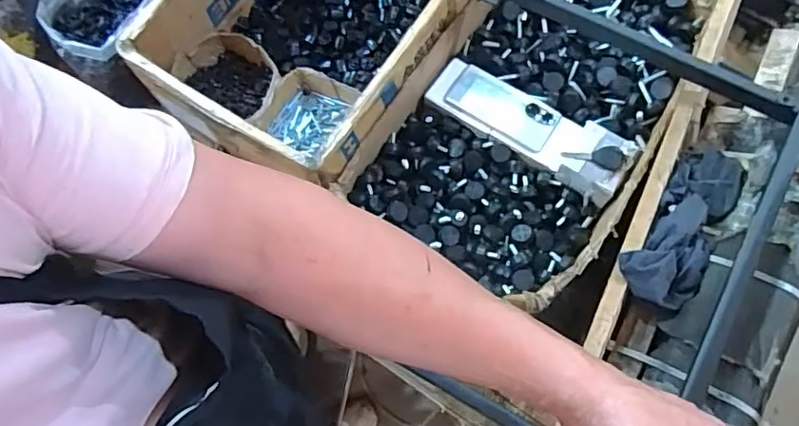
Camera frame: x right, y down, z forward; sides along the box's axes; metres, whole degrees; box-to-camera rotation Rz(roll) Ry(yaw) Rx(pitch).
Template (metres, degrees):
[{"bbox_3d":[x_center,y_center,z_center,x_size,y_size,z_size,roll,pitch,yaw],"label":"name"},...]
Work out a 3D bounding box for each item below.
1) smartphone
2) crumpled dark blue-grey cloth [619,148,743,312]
[{"bbox_3d":[0.153,-0.156,0.837,0.165,0.009,0.074,33,79,15],"label":"smartphone"},{"bbox_3d":[0.348,0.011,0.672,0.086,0.056,0.229,36,77,13],"label":"crumpled dark blue-grey cloth"}]

